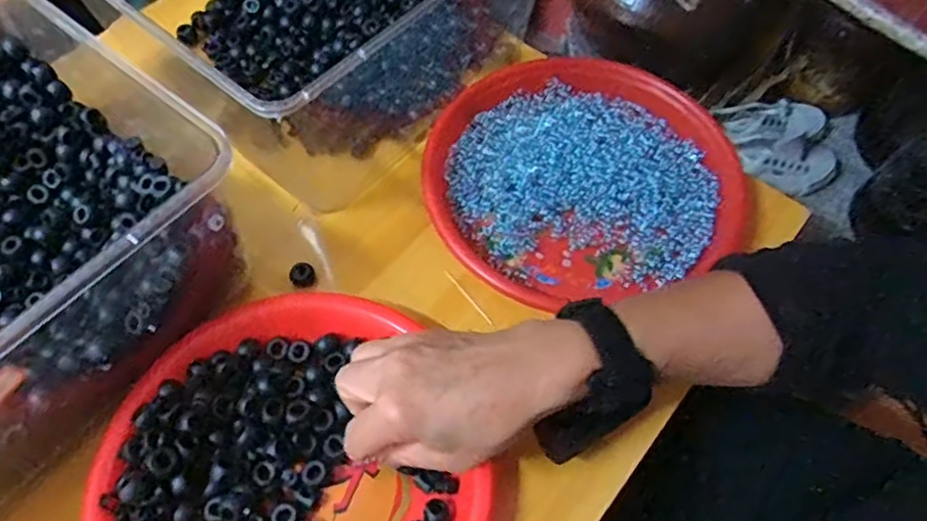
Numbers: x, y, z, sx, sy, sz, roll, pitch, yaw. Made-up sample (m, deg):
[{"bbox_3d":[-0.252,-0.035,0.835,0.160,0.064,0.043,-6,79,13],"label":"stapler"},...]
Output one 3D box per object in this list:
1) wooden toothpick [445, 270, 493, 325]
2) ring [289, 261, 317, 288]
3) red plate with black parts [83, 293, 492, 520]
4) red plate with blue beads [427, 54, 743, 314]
[{"bbox_3d":[0.003,0.026,0.452,0.004,0.004,0.053,-36,67,-19],"label":"wooden toothpick"},{"bbox_3d":[-0.117,0.010,0.454,0.018,0.008,0.018,0,60,0],"label":"ring"},{"bbox_3d":[-0.108,0.127,0.377,0.210,0.037,0.212,0,60,0],"label":"red plate with black parts"},{"bbox_3d":[0.085,-0.071,0.489,0.227,0.021,0.214,0,60,0],"label":"red plate with blue beads"}]

